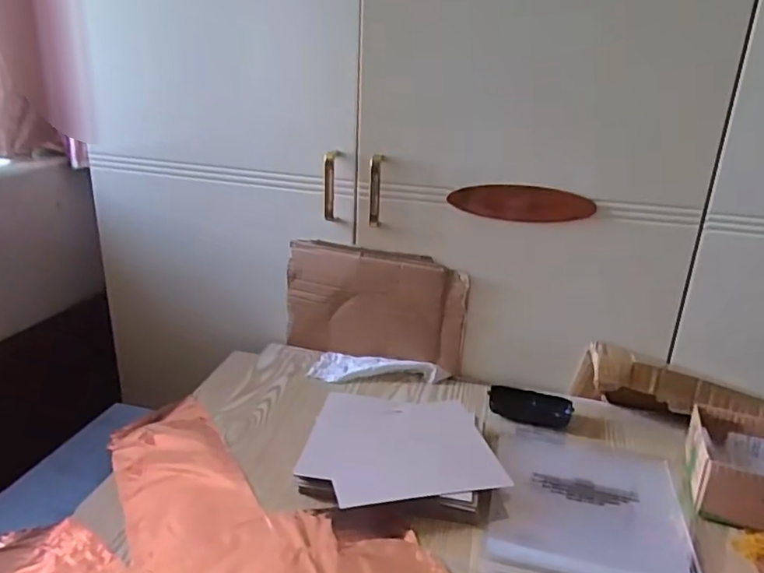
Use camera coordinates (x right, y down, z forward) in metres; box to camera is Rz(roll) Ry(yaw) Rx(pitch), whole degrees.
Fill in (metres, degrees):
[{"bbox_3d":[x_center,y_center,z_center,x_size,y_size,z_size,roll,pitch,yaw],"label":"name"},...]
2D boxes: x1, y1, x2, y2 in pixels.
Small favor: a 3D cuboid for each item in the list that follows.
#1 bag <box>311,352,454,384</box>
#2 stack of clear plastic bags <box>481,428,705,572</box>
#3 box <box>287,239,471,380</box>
[{"bbox_3d":[-0.004,0.123,0.856,0.195,0.019,0.071,6,21,10],"label":"bag"},{"bbox_3d":[0.223,0.238,0.632,0.200,0.013,0.253,8,22,14],"label":"stack of clear plastic bags"},{"bbox_3d":[-0.011,0.029,0.870,0.269,0.170,0.019,9,23,10],"label":"box"}]

